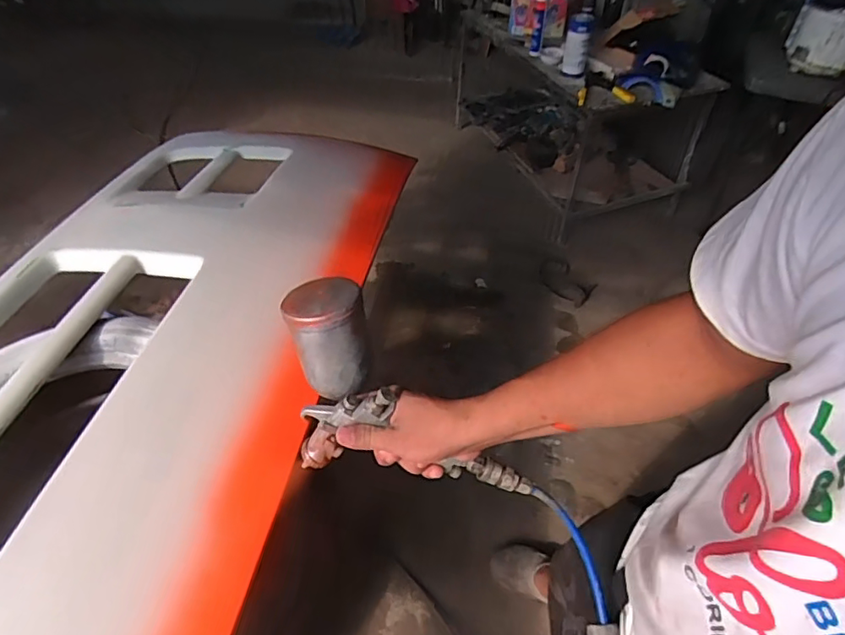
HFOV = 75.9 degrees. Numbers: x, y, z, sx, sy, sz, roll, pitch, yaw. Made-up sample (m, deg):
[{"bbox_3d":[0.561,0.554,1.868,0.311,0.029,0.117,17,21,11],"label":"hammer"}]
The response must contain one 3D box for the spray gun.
[{"bbox_3d":[-0.013,0.060,0.532,0.239,0.140,0.131,6,48,8],"label":"spray gun"}]

